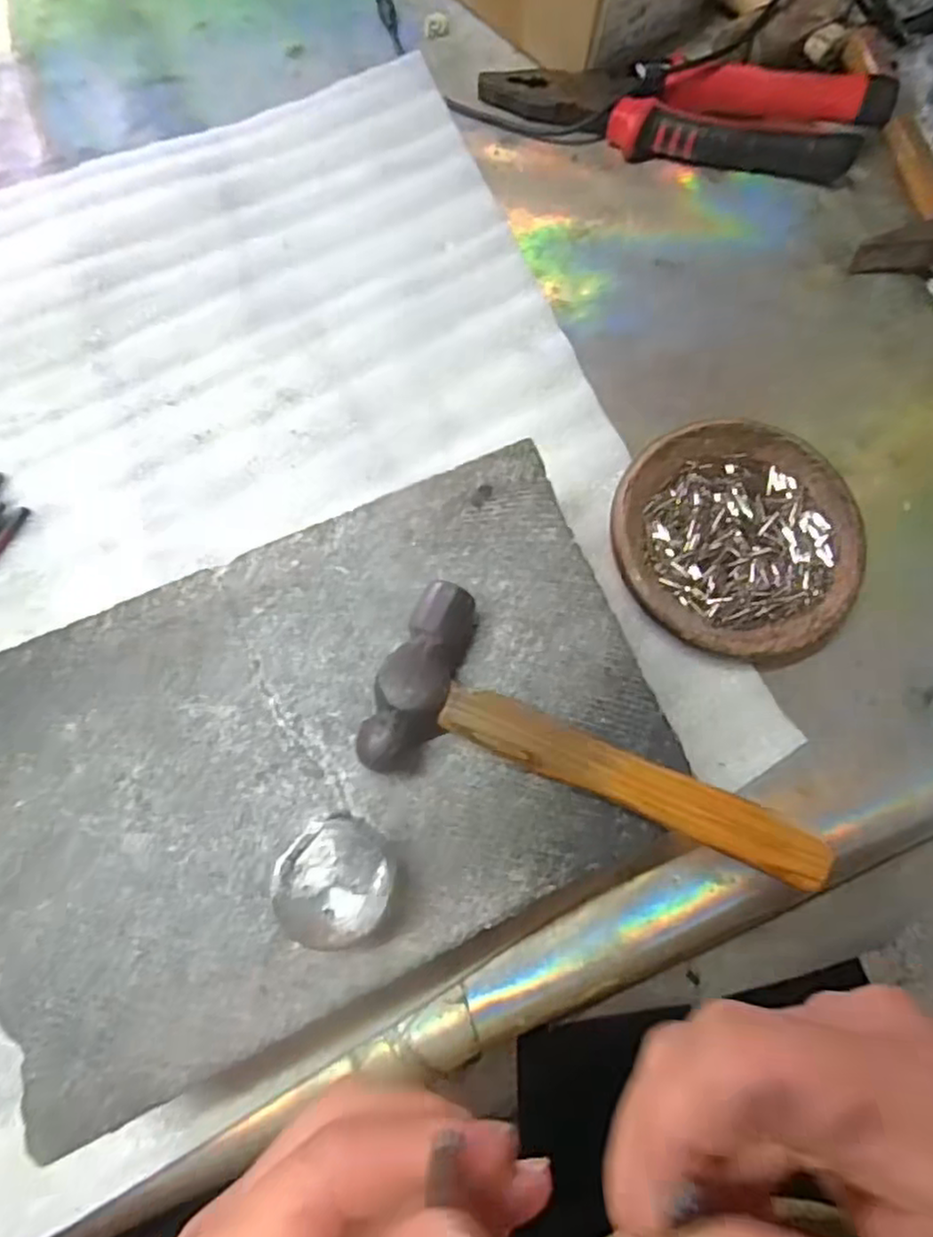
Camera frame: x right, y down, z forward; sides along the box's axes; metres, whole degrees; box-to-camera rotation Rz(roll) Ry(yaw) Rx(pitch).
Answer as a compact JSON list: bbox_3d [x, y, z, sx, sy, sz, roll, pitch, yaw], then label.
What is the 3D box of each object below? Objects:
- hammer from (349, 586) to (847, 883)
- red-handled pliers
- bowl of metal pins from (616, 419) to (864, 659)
[{"bbox_3d":[0.046,0.036,0.223,0.149,0.021,0.061,15,72,3],"label":"hammer"},{"bbox_3d":[0.122,-0.287,0.383,0.222,0.026,0.055,10,72,1],"label":"red-handled pliers"},{"bbox_3d":[0.123,-0.036,0.312,0.112,0.019,0.109,1,72,-2],"label":"bowl of metal pins"}]

